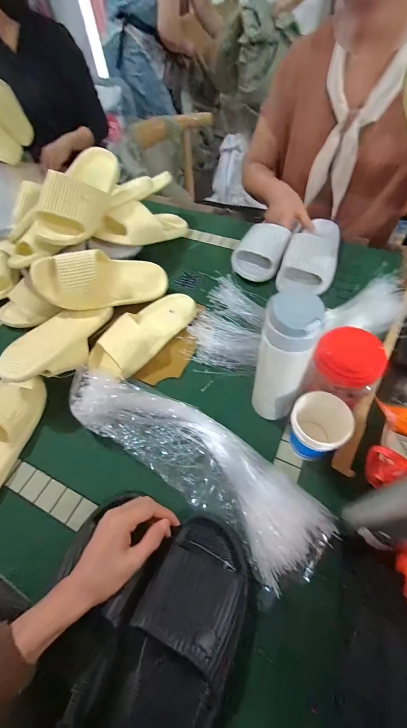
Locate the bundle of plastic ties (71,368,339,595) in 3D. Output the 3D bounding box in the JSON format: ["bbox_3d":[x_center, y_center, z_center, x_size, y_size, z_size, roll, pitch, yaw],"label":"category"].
[{"bbox_3d":[-0.022,0.121,0.413,0.394,0.041,0.120,31,63,23],"label":"bundle of plastic ties"}]

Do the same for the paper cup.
[{"bbox_3d":[0.155,0.094,0.409,0.071,0.100,0.070,-2,56,3],"label":"paper cup"}]

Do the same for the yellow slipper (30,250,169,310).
[{"bbox_3d":[-0.195,-0.166,0.575,0.256,0.109,0.062,-4,54,-17],"label":"yellow slipper"}]

